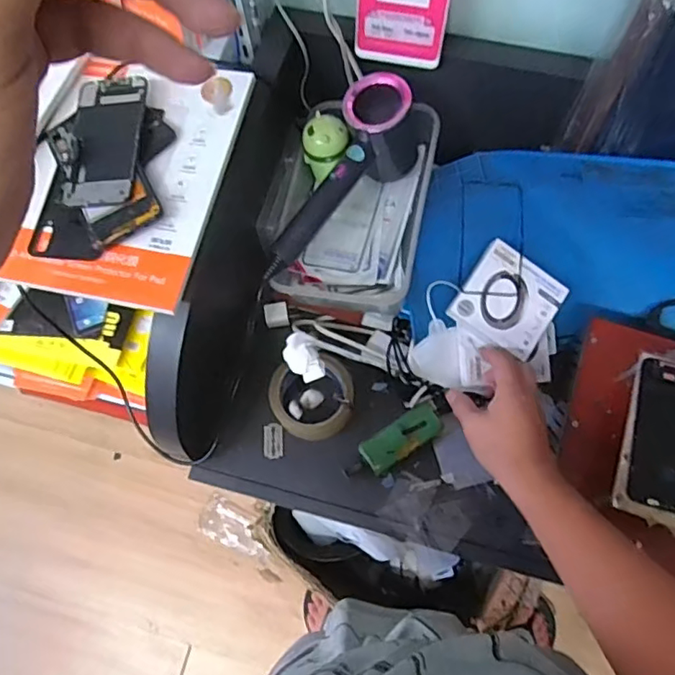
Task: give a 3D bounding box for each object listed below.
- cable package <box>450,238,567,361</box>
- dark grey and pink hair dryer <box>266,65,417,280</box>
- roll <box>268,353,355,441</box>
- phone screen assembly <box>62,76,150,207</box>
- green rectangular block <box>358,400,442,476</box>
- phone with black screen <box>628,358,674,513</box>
[{"bbox_3d":[0.199,-0.043,0.658,0.106,0.014,0.109,36,80,-2],"label":"cable package"},{"bbox_3d":[0.010,-0.171,0.636,0.078,0.109,0.259,28,73,12],"label":"dark grey and pink hair dryer"},{"bbox_3d":[-0.029,0.074,0.684,0.099,0.057,0.095,-1,70,2],"label":"roll"},{"bbox_3d":[-0.226,-0.193,0.552,0.071,0.011,0.144,-1,70,2],"label":"phone screen assembly"},{"bbox_3d":[0.078,0.119,0.672,0.104,0.036,0.040,-32,71,-9],"label":"green rectangular block"},{"bbox_3d":[0.324,0.092,0.545,0.070,0.009,0.147,13,71,7],"label":"phone with black screen"}]

